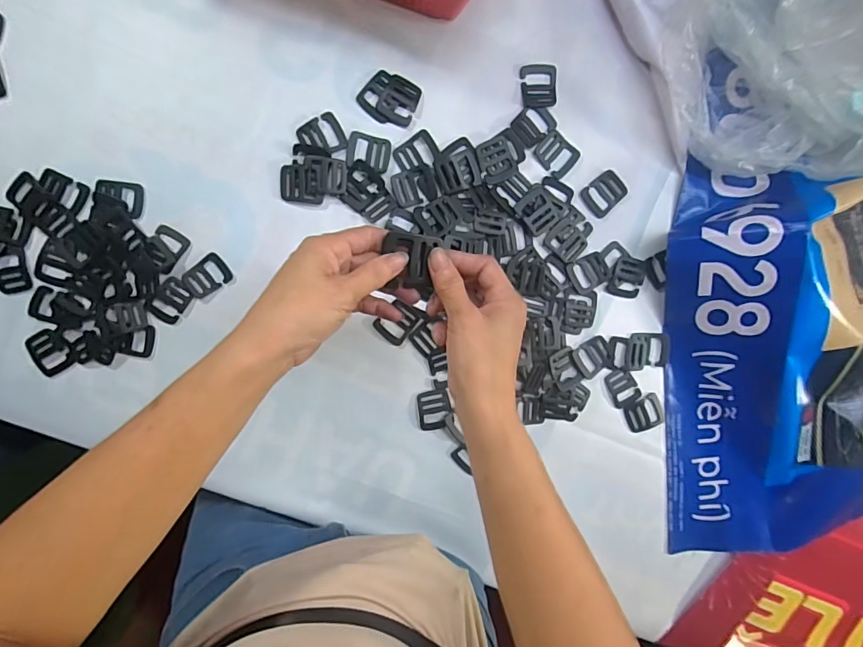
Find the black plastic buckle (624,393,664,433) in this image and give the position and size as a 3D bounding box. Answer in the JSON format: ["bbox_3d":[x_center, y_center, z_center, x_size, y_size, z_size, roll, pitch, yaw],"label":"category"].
[{"bbox_3d":[0.245,0.104,0.525,0.042,0.004,0.037,-25,98,-3],"label":"black plastic buckle"}]

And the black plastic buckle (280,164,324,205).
[{"bbox_3d":[-0.131,-0.140,0.460,0.042,0.009,0.034,6,95,-6],"label":"black plastic buckle"}]

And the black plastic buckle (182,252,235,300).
[{"bbox_3d":[-0.225,-0.047,0.459,0.047,0.004,0.033,-40,98,-1],"label":"black plastic buckle"}]

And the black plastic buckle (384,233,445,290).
[{"bbox_3d":[-0.013,-0.044,0.328,0.038,0.006,0.040,4,112,-7],"label":"black plastic buckle"}]

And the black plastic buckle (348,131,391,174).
[{"bbox_3d":[-0.063,-0.174,0.464,0.042,0.004,0.035,9,95,-7],"label":"black plastic buckle"}]

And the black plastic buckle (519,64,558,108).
[{"bbox_3d":[0.112,-0.247,0.476,0.037,0.004,0.042,-5,97,-5],"label":"black plastic buckle"}]

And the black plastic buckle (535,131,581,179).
[{"bbox_3d":[0.133,-0.179,0.485,0.042,0.004,0.038,41,91,-8],"label":"black plastic buckle"}]

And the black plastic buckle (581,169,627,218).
[{"bbox_3d":[0.187,-0.141,0.495,0.047,0.006,0.037,-43,98,0],"label":"black plastic buckle"}]

